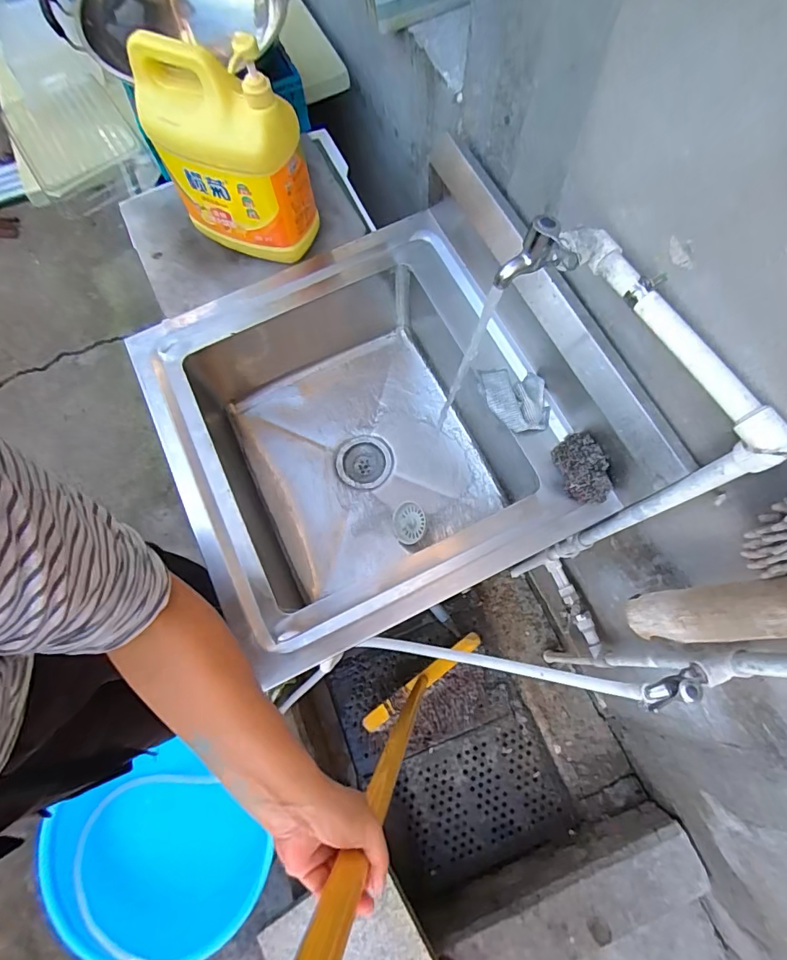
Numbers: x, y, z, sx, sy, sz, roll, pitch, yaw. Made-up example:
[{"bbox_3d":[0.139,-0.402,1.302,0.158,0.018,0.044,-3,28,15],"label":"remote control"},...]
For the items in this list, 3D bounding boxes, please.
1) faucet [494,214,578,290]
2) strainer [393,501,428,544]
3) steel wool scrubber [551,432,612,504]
[{"bbox_3d":[0.146,-0.229,0.463,0.083,0.061,0.033,-13,73,-3],"label":"faucet"},{"bbox_3d":[0.029,0.080,0.842,0.059,0.034,0.071,-10,73,-2],"label":"strainer"},{"bbox_3d":[0.262,-0.016,0.649,0.058,0.047,0.101,-22,73,-5],"label":"steel wool scrubber"}]

